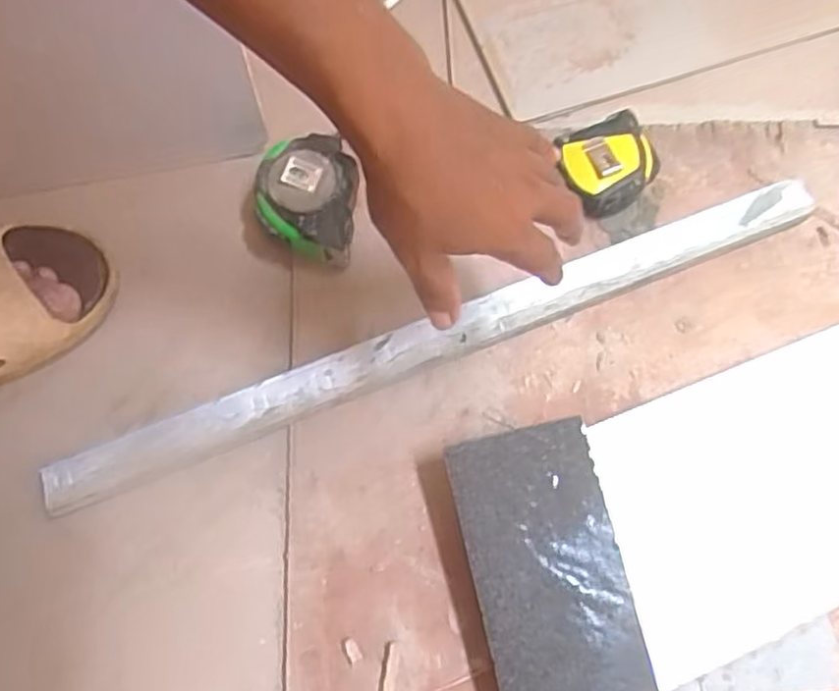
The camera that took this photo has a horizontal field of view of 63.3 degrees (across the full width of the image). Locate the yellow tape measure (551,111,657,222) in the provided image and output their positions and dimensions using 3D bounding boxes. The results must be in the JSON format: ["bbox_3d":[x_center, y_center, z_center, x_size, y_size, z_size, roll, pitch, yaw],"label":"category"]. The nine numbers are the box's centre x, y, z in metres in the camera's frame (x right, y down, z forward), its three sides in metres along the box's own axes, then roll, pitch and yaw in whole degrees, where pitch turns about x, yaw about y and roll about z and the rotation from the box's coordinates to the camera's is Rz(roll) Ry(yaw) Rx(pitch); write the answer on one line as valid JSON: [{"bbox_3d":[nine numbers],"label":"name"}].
[{"bbox_3d":[0.147,-0.141,0.542,0.076,0.042,0.068,-18,74,-6],"label":"yellow tape measure"}]

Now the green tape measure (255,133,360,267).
[{"bbox_3d":[-0.084,-0.111,0.528,0.072,0.052,0.091,5,73,1],"label":"green tape measure"}]

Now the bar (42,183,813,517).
[{"bbox_3d":[0.022,-0.008,0.504,0.593,0.011,0.033,-21,82,-6],"label":"bar"}]

